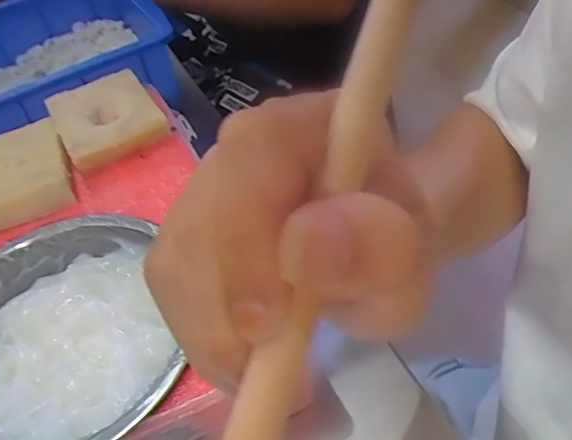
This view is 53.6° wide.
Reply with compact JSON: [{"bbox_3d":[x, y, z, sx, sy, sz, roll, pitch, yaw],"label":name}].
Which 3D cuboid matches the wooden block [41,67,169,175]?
[{"bbox_3d":[-0.141,-0.081,0.443,0.074,0.018,0.092,-27,47,-16],"label":"wooden block"}]

